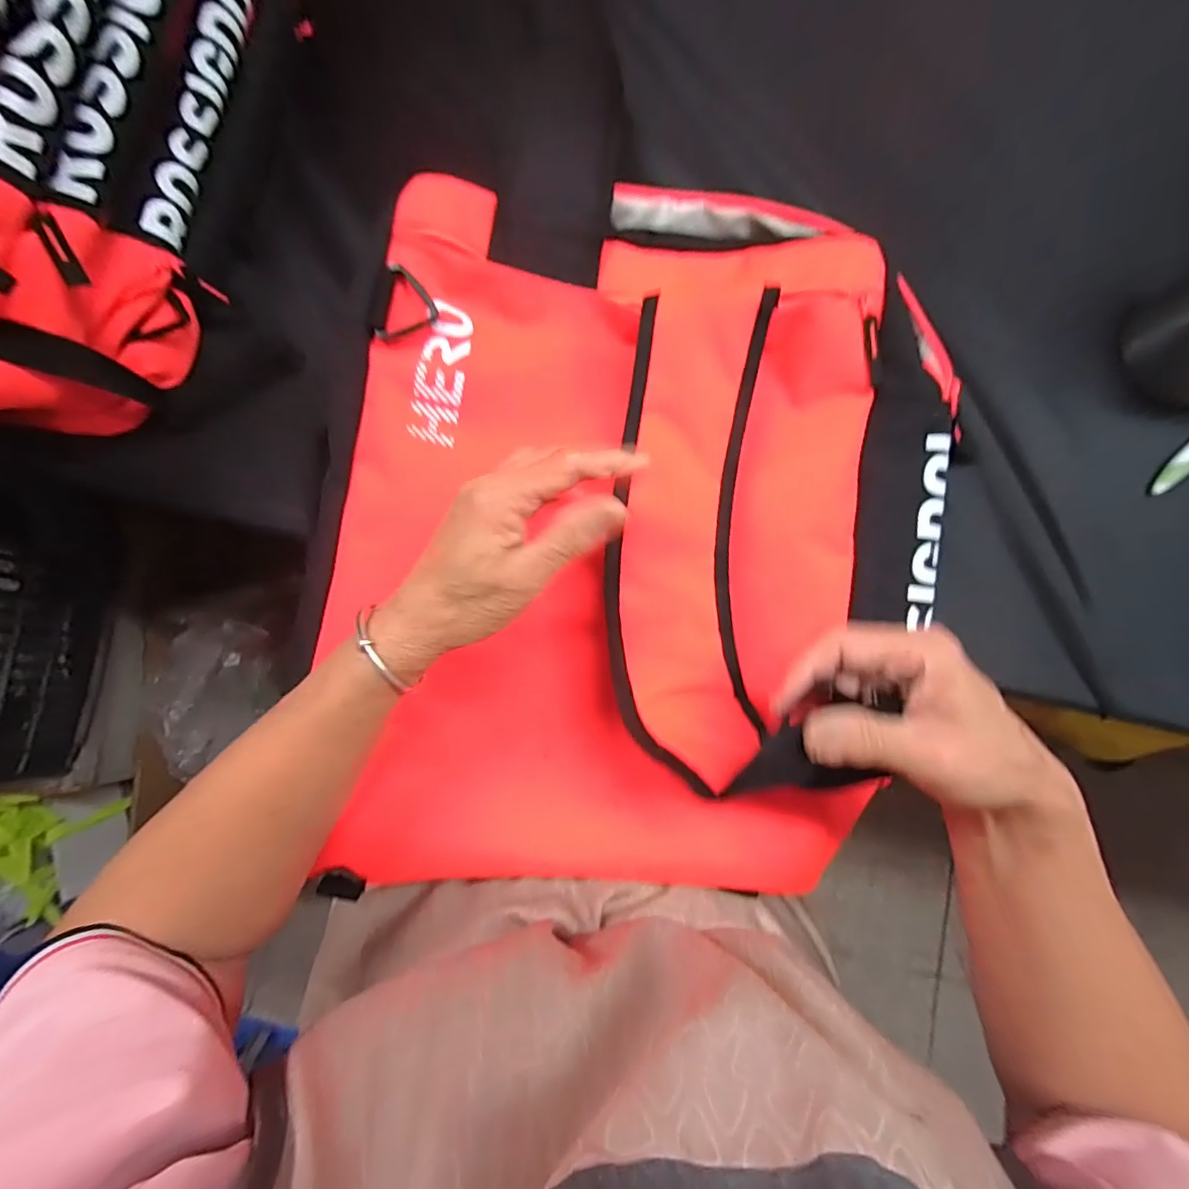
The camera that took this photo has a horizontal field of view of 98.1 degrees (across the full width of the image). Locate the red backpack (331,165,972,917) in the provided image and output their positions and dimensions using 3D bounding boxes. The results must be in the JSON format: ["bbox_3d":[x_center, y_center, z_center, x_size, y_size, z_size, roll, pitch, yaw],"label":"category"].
[{"bbox_3d":[0.025,-0.058,0.325,0.397,0.094,0.490,7,84,-2],"label":"red backpack"}]

